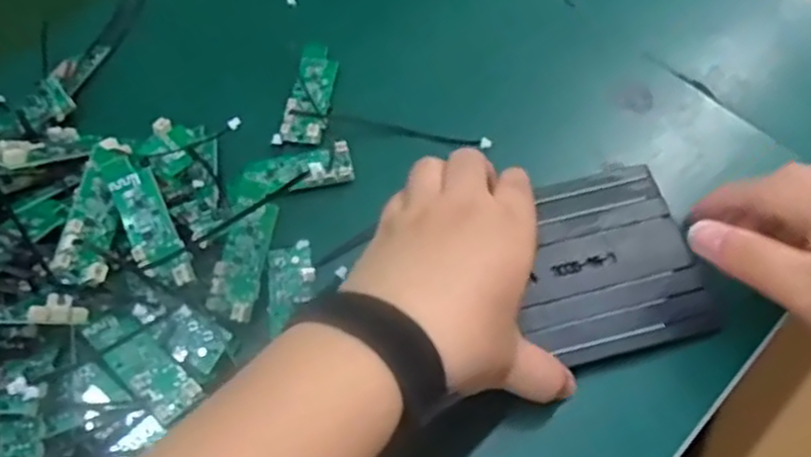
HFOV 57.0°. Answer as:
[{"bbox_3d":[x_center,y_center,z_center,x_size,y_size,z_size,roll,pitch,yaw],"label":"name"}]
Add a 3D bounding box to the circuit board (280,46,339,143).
[{"bbox_3d":[-0.057,-0.082,0.448,0.023,0.008,0.068,6,63,6],"label":"circuit board"}]

